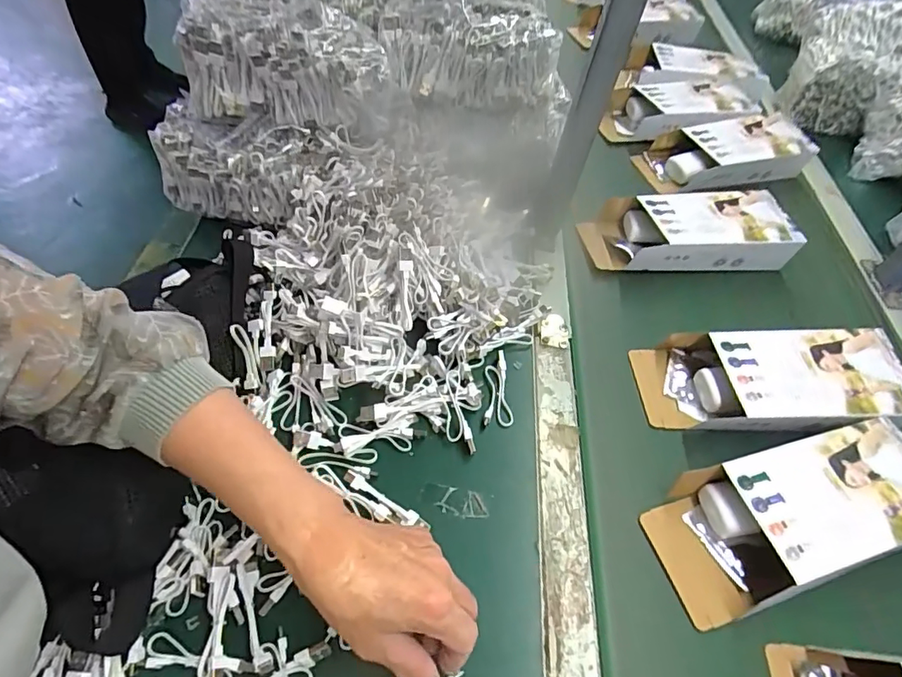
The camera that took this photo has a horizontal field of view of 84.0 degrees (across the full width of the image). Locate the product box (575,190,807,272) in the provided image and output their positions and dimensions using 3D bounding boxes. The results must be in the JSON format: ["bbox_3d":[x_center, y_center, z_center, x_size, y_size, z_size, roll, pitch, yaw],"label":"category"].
[{"bbox_3d":[0.293,-0.133,0.633,0.251,0.065,0.101,-1,47,-5],"label":"product box"}]

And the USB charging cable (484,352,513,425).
[{"bbox_3d":[0.047,0.049,0.485,0.028,0.017,0.075,6,59,1],"label":"USB charging cable"}]

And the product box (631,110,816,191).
[{"bbox_3d":[0.418,-0.280,0.763,0.251,0.064,0.096,-8,48,-12],"label":"product box"}]

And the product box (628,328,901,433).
[{"bbox_3d":[0.325,0.046,0.506,0.255,0.062,0.113,3,47,-1],"label":"product box"}]

